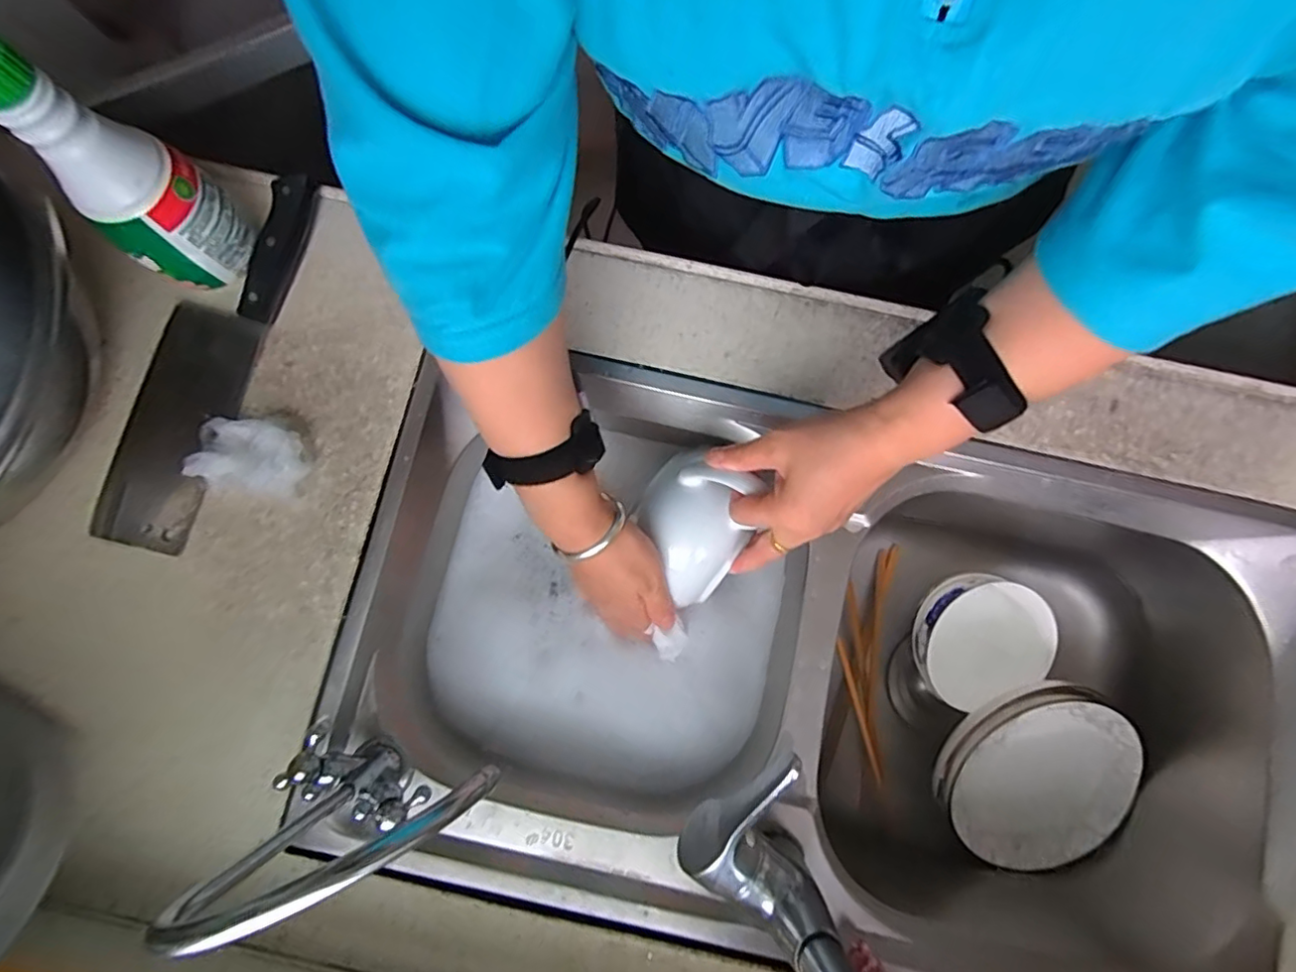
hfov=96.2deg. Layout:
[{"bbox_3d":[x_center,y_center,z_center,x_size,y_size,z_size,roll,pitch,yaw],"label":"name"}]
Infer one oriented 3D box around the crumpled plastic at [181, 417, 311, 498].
[{"bbox_3d":[-0.286,-0.021,0.419,0.079,0.026,0.050,12,80,2],"label":"crumpled plastic"}]

